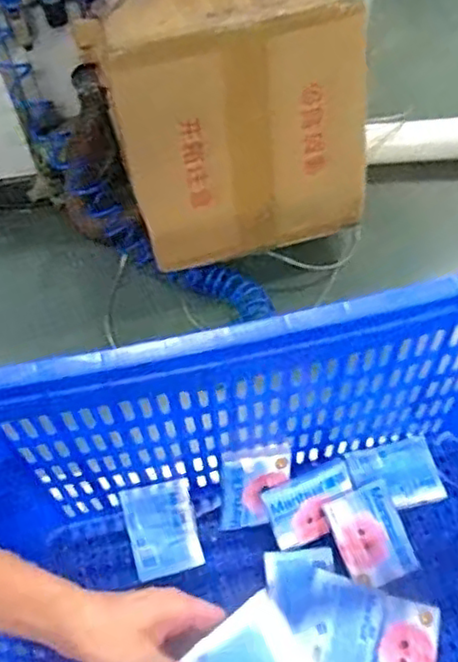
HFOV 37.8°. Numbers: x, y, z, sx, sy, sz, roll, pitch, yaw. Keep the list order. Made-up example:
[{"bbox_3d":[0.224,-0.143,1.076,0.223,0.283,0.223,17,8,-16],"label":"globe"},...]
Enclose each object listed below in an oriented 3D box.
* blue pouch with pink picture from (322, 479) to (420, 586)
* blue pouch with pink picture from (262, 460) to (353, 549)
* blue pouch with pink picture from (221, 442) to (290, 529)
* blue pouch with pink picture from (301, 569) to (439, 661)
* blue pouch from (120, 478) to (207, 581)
[{"bbox_3d":[0.180,0.260,0.848,0.088,0.017,0.115,-20,78,-15],"label":"blue pouch with pink picture"},{"bbox_3d":[0.108,0.227,0.864,0.115,0.009,0.080,-19,95,-6],"label":"blue pouch with pink picture"},{"bbox_3d":[0.036,0.202,0.860,0.087,0.124,0.014,-4,23,-9],"label":"blue pouch with pink picture"},{"bbox_3d":[0.166,0.367,0.797,0.165,0.035,0.122,13,61,8],"label":"blue pouch with pink picture"},{"bbox_3d":[-0.085,0.256,0.866,0.087,0.013,0.118,-13,91,-14],"label":"blue pouch"}]

